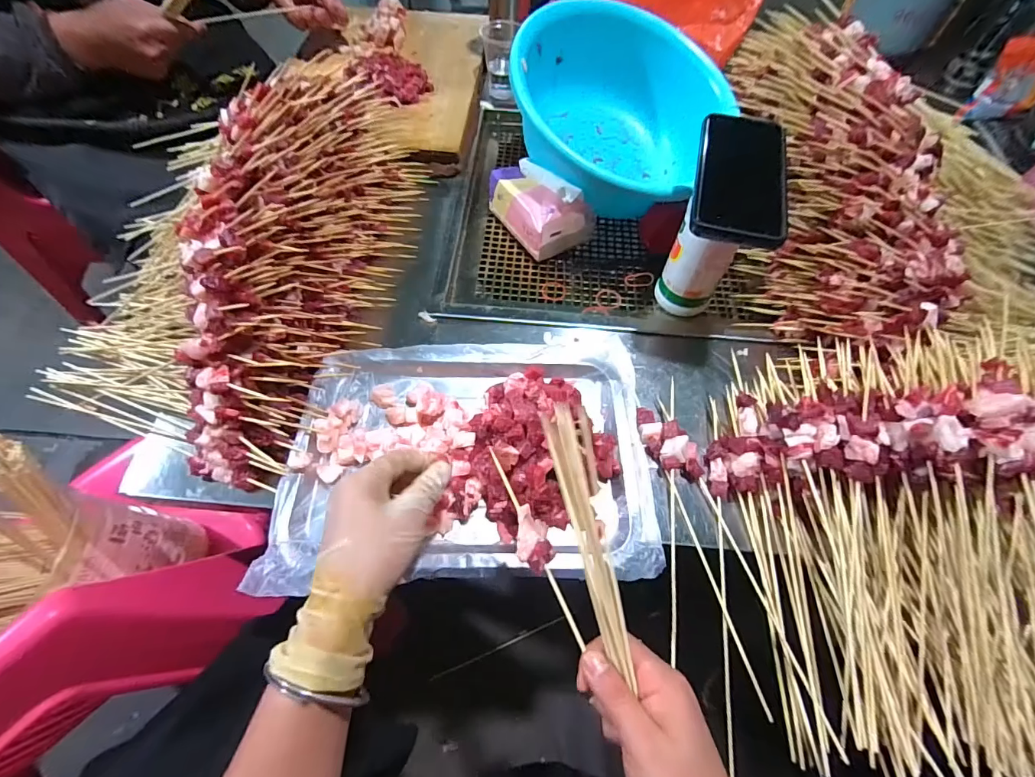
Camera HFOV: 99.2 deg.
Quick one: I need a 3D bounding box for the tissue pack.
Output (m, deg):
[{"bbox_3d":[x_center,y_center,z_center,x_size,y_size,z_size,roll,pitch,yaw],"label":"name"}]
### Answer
[{"bbox_3d":[0.029,-0.236,0.565,0.085,0.074,0.116,-30,66,-17],"label":"tissue pack"}]

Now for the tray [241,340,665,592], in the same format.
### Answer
[{"bbox_3d":[-0.041,0.051,0.396,0.316,0.043,0.219,-1,61,-2],"label":"tray"}]

